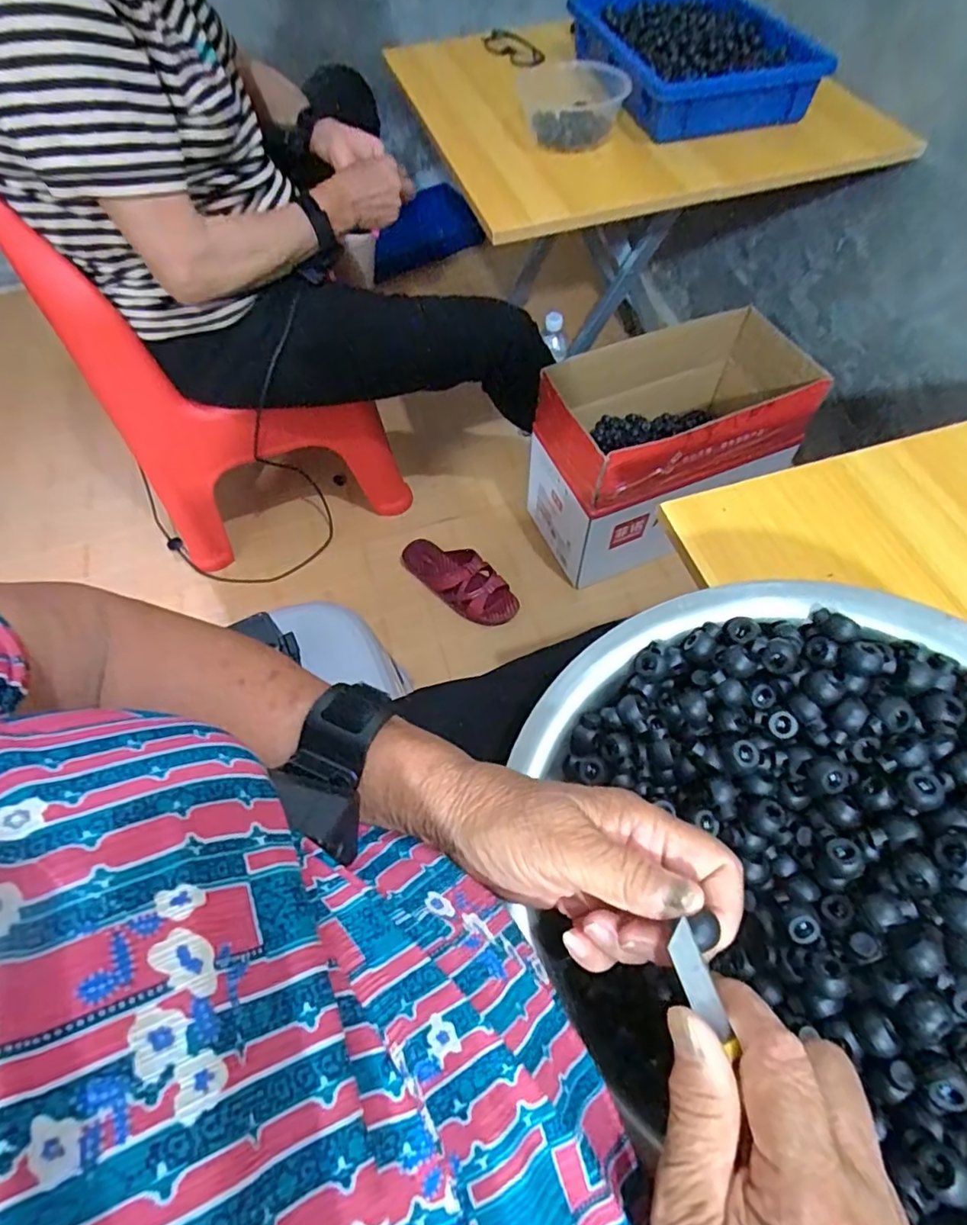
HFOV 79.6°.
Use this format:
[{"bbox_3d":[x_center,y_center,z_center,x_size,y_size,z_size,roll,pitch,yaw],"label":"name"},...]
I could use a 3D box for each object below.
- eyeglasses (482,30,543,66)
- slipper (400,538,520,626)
[{"bbox_3d":[0.050,-0.978,1.005,0.033,0.034,0.165,-26,63,-14],"label":"eyeglasses"},{"bbox_3d":[-0.048,-0.060,1.026,0.241,0.057,0.094,32,65,17],"label":"slipper"}]

